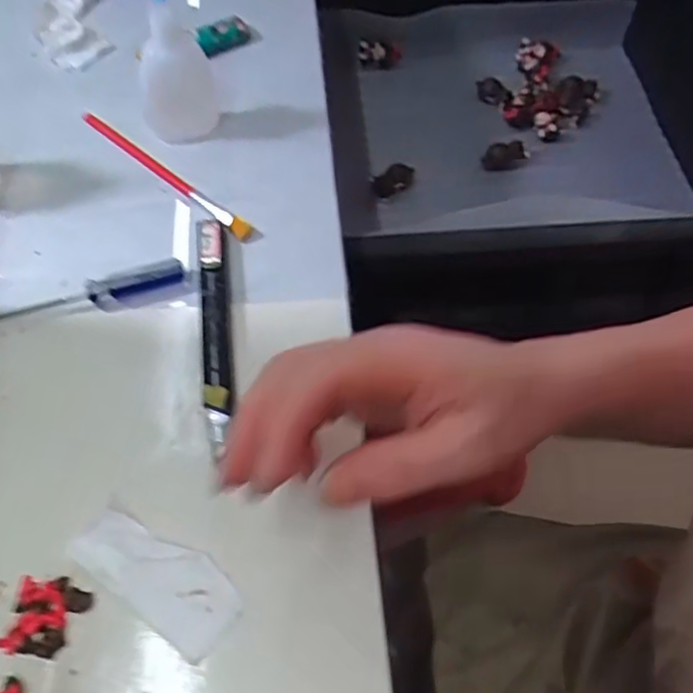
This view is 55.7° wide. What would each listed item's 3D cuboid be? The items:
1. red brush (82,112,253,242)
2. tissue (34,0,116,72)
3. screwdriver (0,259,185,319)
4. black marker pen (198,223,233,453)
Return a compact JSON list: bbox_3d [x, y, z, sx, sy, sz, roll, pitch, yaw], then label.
[{"bbox_3d":[-0.111,-0.106,0.398,0.143,0.005,0.011,37,64,18],"label":"red brush"},{"bbox_3d":[-0.193,-0.228,0.462,0.047,0.023,0.091,-16,61,-11],"label":"tissue"},{"bbox_3d":[-0.146,-0.022,0.343,0.123,0.012,0.020,-18,62,-13],"label":"screwdriver"},{"bbox_3d":[-0.069,-0.011,0.338,0.014,0.009,0.135,-6,60,-6],"label":"black marker pen"}]

